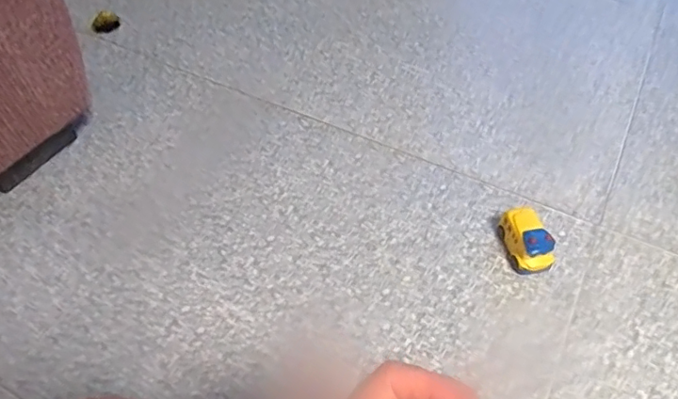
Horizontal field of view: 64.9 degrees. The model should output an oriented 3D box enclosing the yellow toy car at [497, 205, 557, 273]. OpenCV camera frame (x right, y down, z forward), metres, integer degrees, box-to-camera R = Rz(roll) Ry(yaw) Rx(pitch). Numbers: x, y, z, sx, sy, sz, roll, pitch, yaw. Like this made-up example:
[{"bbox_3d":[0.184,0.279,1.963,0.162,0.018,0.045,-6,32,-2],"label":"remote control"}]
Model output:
[{"bbox_3d":[0.269,0.057,0.766,0.054,0.058,0.089,-8,50,-7],"label":"yellow toy car"}]

